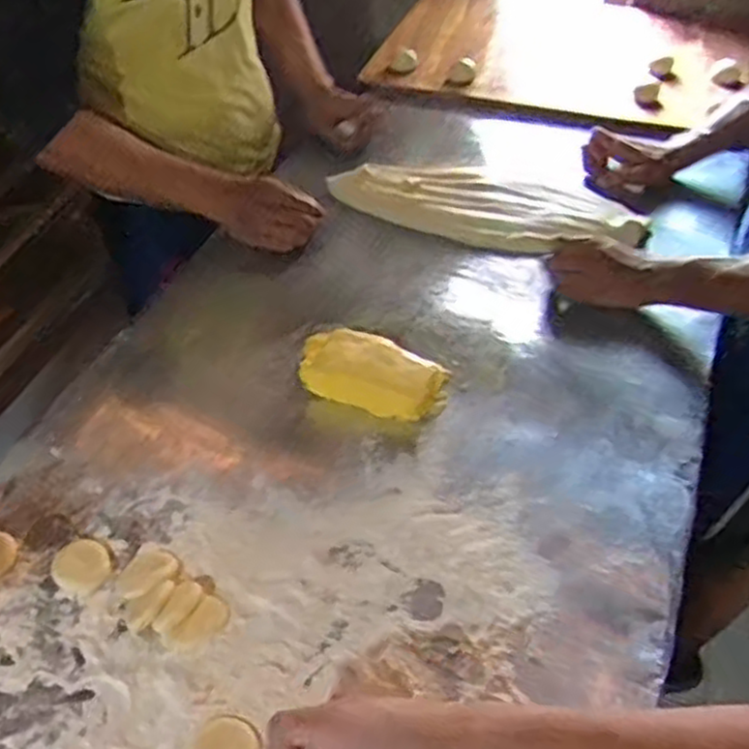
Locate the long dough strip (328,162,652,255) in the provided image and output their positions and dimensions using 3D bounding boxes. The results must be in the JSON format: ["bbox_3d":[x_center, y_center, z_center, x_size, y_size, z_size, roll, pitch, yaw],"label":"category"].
[{"bbox_3d":[0.143,-0.230,1.021,0.396,0.032,0.150,23,51,21],"label":"long dough strip"}]

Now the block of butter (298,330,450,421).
[{"bbox_3d":[-0.004,-0.005,0.808,0.160,0.038,0.079,16,47,16],"label":"block of butter"}]

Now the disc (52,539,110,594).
[{"bbox_3d":[-0.256,0.168,0.669,0.051,0.008,0.045,34,55,28],"label":"disc"}]

